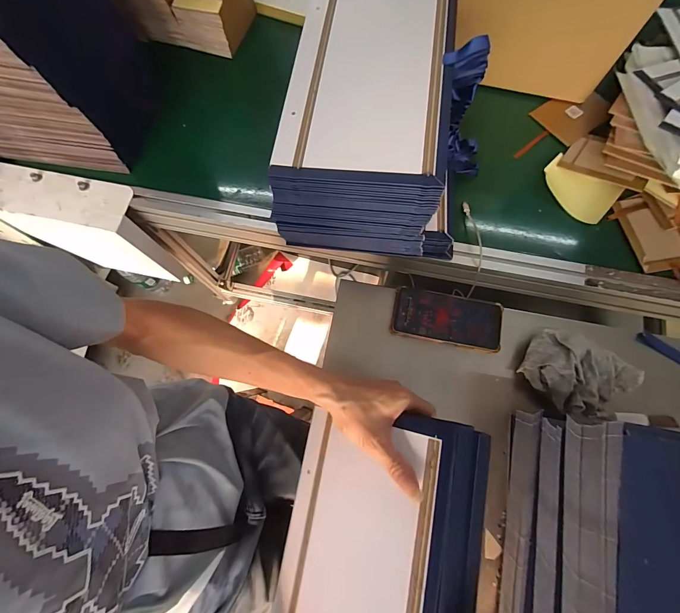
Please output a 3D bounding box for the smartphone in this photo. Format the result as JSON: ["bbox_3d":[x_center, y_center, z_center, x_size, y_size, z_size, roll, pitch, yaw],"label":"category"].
[{"bbox_3d":[0.168,0.020,0.529,0.166,0.012,0.079,11,74,5],"label":"smartphone"}]

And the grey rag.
[{"bbox_3d":[0.353,0.106,0.489,0.172,0.072,0.113,23,77,8],"label":"grey rag"}]

